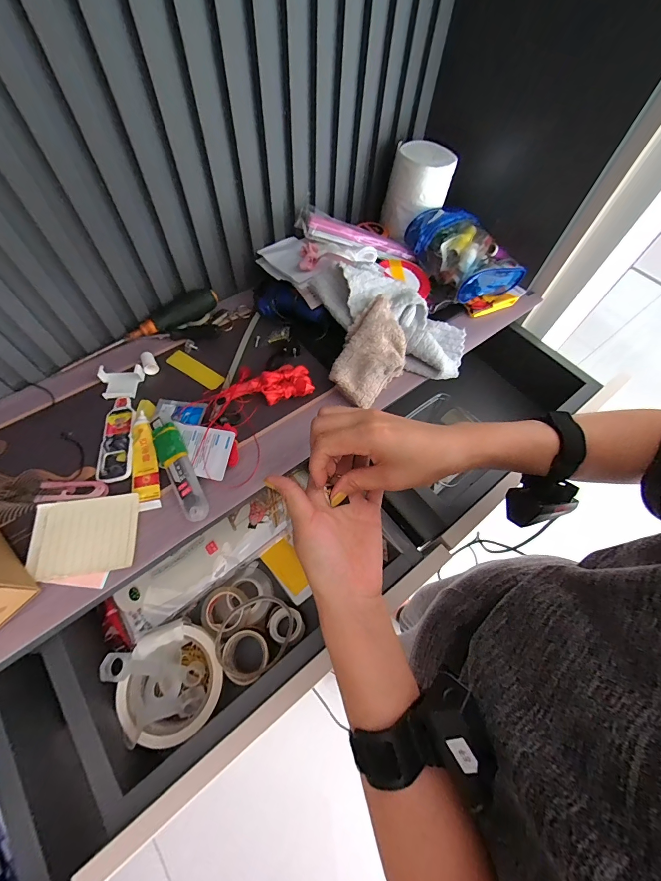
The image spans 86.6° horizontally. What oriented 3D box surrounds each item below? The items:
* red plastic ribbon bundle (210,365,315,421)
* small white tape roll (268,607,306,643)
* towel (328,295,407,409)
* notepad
[{"bbox_3d":[-0.086,-0.071,0.441,0.120,0.023,0.059,-11,63,-9],"label":"red plastic ribbon bundle"},{"bbox_3d":[-0.052,0.220,0.415,0.044,0.016,0.037,1,46,21],"label":"small white tape roll"},{"bbox_3d":[0.050,-0.109,0.444,0.078,0.067,0.114,30,64,12],"label":"towel"},{"bbox_3d":[-0.246,0.095,0.351,0.096,0.011,0.074,-6,62,-6],"label":"notepad"}]

